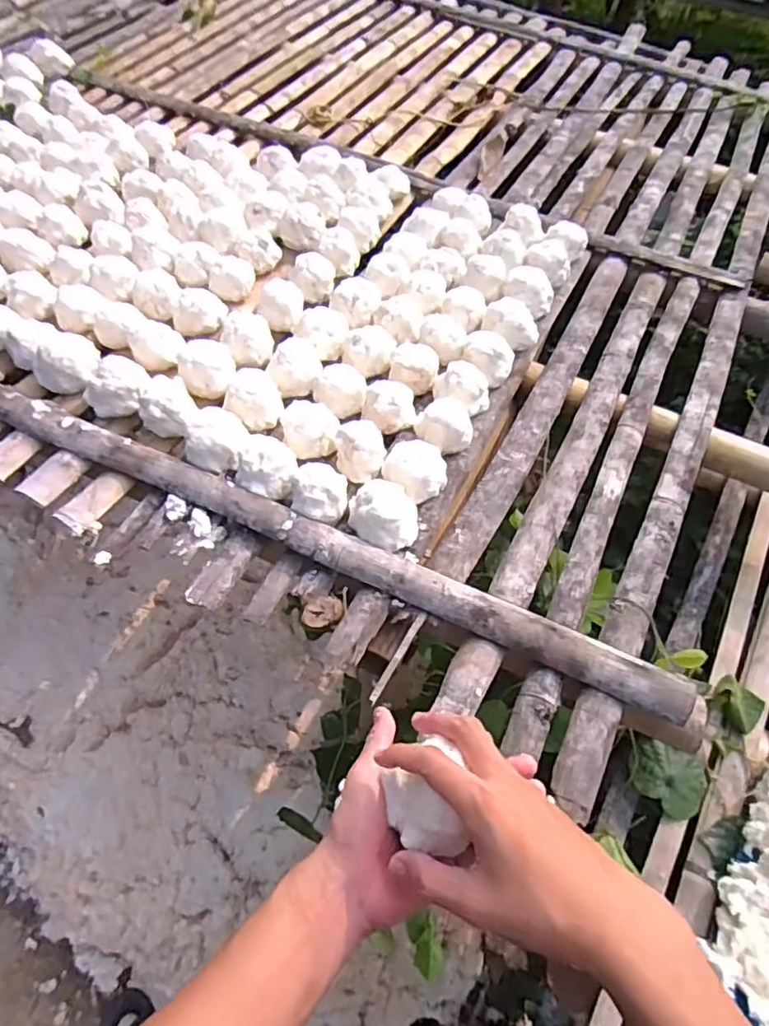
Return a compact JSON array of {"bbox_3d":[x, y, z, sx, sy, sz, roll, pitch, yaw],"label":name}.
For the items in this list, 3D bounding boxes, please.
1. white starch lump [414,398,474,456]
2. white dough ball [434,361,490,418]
[{"bbox_3d":[0.081,-0.117,0.795,0.068,0.047,0.068,0,59,-1],"label":"white starch lump"},{"bbox_3d":[0.109,-0.173,0.845,0.076,0.046,0.068,33,64,17],"label":"white dough ball"}]

